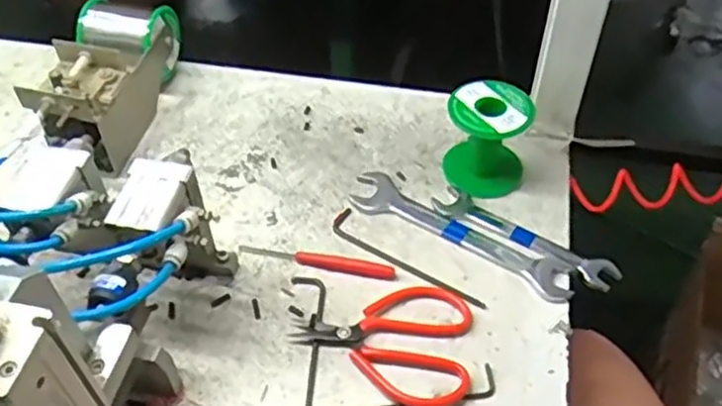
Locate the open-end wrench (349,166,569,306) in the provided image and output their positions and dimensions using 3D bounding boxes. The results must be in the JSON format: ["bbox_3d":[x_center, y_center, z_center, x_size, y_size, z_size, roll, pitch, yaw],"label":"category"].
[{"bbox_3d":[0.078,0.024,0.568,0.193,0.004,0.041,27,54,23],"label":"open-end wrench"}]

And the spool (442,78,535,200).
[{"bbox_3d":[0.106,-0.056,0.591,0.069,0.074,0.058,8,49,8],"label":"spool"}]

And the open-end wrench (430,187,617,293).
[{"bbox_3d":[0.130,0.026,0.563,0.154,0.007,0.032,28,55,23],"label":"open-end wrench"}]

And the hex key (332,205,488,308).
[{"bbox_3d":[0.033,0.045,0.549,0.142,0.004,0.023,33,57,26],"label":"hex key"}]

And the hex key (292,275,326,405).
[{"bbox_3d":[-0.033,0.097,0.506,0.023,0.005,0.113,-7,49,-5],"label":"hex key"}]

